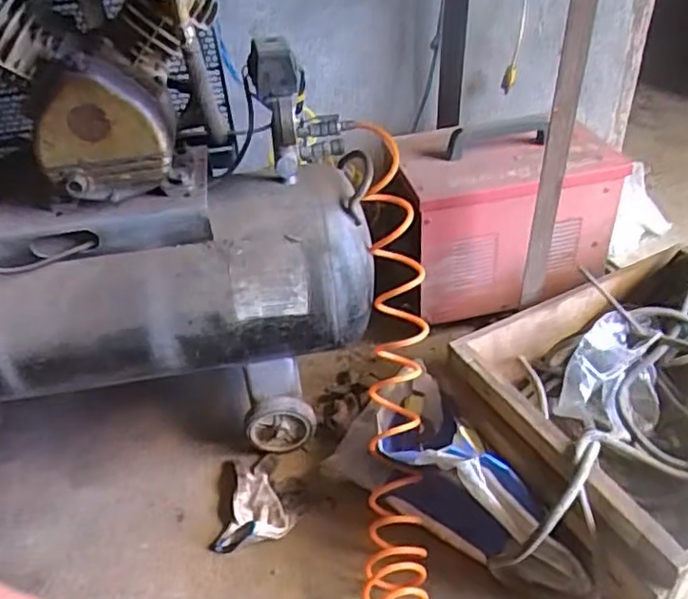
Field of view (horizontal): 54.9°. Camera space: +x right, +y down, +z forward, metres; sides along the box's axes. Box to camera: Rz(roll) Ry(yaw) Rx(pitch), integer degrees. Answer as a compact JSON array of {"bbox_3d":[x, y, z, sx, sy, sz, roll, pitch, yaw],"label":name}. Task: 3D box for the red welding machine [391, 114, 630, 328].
[{"bbox_3d":[0.308,-0.166,1.269,0.391,0.289,0.231,-7,39,-2],"label":"red welding machine"}]

